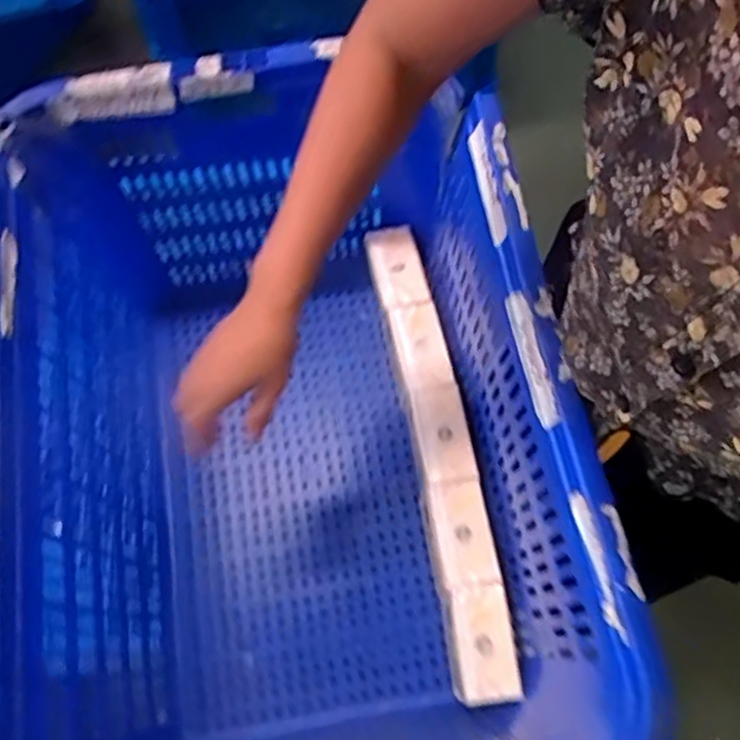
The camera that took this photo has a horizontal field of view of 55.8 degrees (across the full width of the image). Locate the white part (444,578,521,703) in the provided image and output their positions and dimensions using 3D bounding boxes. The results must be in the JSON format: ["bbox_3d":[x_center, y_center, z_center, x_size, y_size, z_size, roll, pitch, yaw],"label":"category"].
[{"bbox_3d":[0.121,0.300,0.770,0.069,0.019,0.119,-7,69,-1],"label":"white part"}]

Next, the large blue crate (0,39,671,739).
[{"bbox_3d":[-0.079,0.070,0.761,0.497,0.364,0.720,-11,69,-3],"label":"large blue crate"}]

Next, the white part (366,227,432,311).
[{"bbox_3d":[0.037,-0.141,0.944,0.065,0.020,0.127,-13,69,-3],"label":"white part"}]

